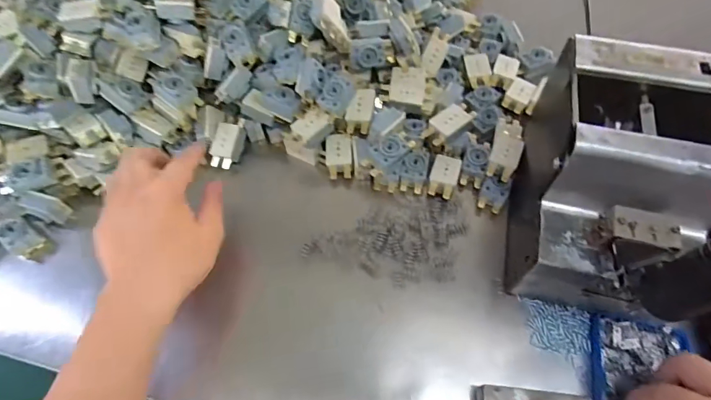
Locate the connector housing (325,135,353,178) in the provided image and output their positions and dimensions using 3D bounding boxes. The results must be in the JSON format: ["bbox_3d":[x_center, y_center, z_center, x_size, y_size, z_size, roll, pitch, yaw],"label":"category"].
[{"bbox_3d":[-0.018,-0.046,0.431,0.027,0.013,0.046,-2,61,1],"label":"connector housing"}]

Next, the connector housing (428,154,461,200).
[{"bbox_3d":[0.090,-0.022,0.415,0.026,0.019,0.046,16,63,11],"label":"connector housing"}]

